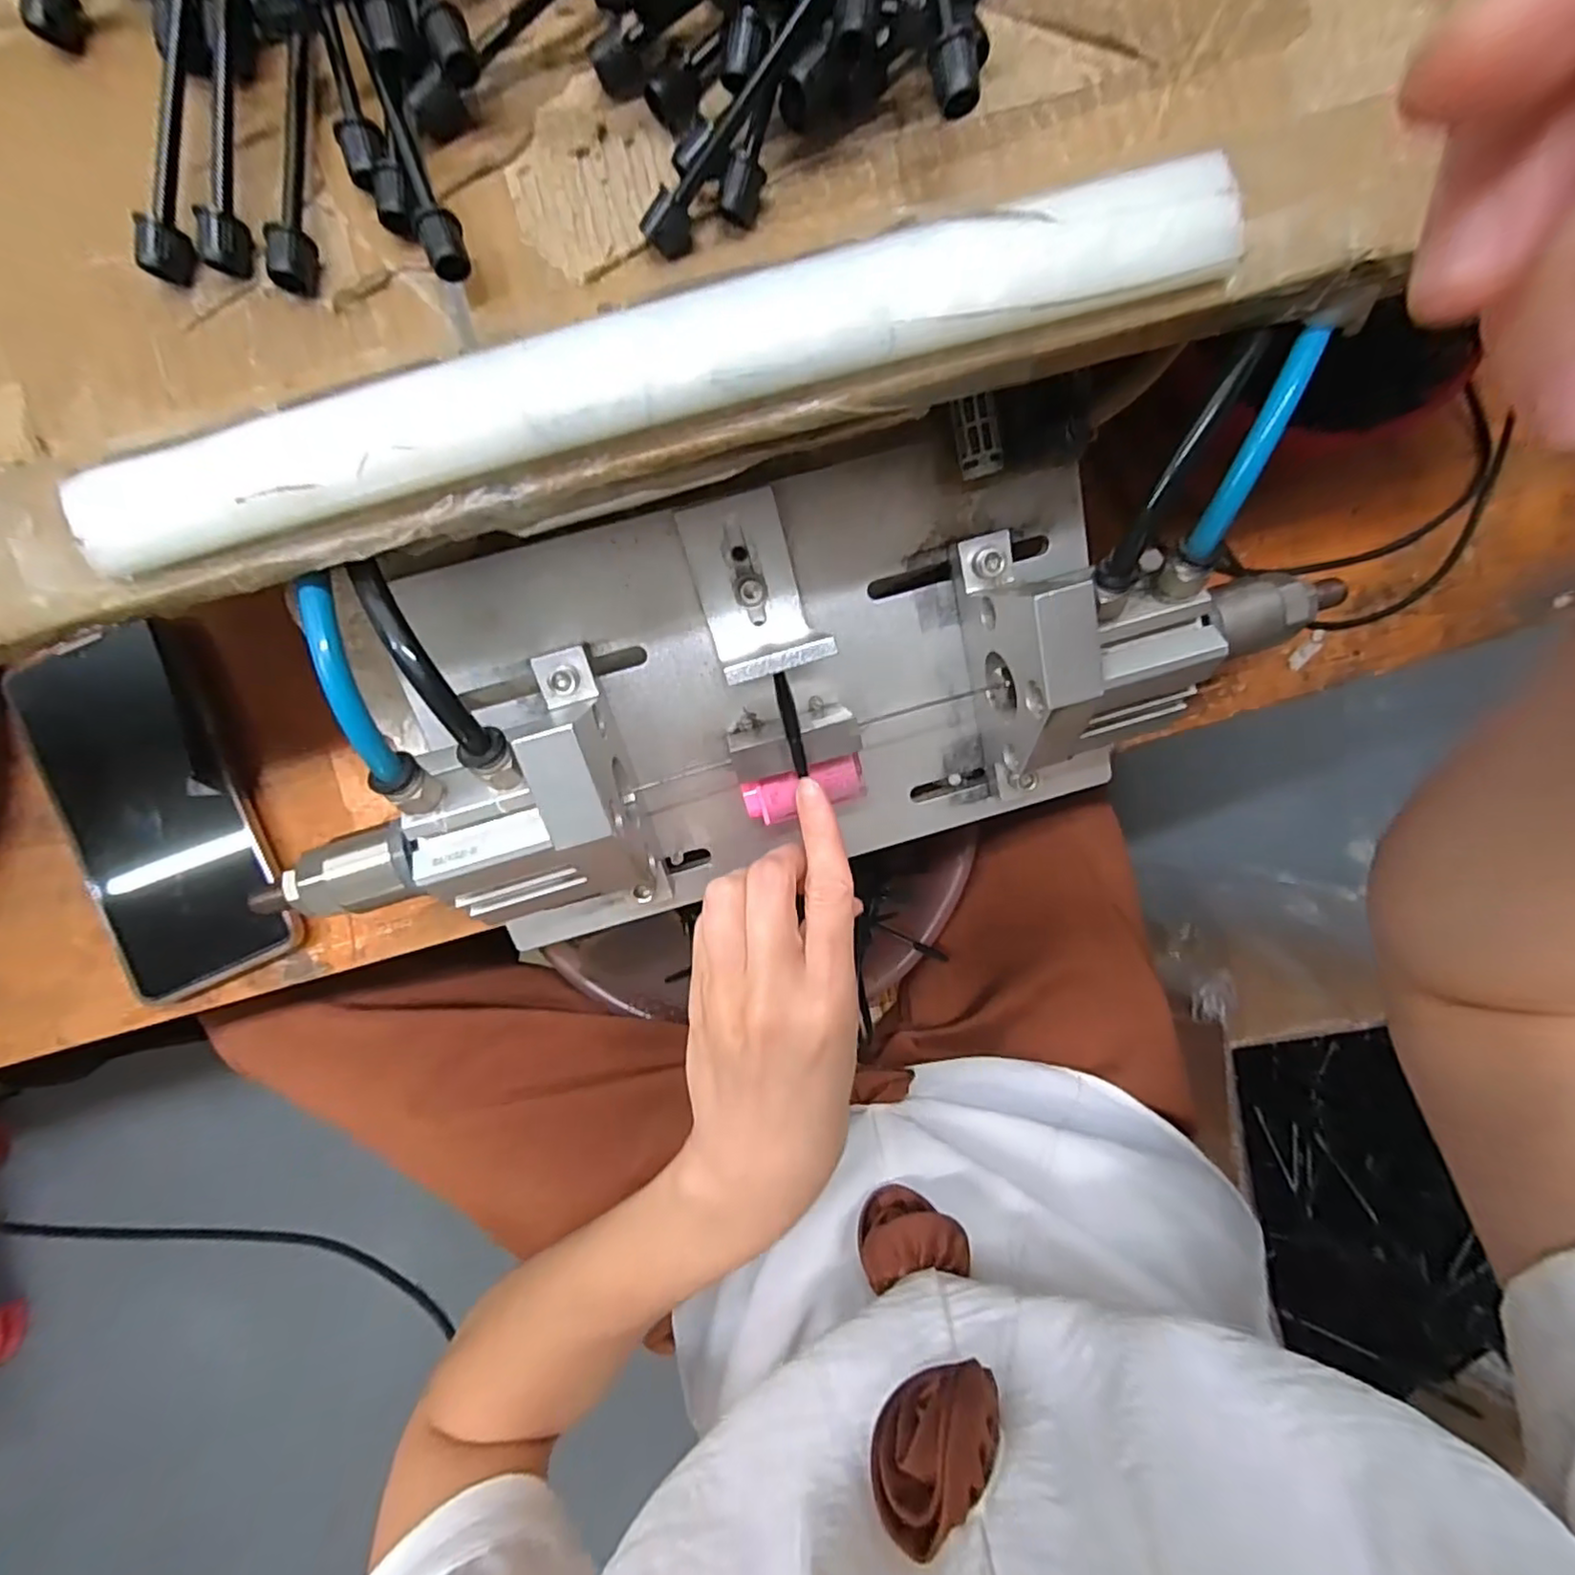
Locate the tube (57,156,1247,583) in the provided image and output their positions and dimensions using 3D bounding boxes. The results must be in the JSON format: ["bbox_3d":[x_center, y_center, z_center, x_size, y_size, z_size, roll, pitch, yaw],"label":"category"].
[{"bbox_3d":[-0.035,-0.101,0.161,0.281,0.023,0.027,-14,87,-2],"label":"tube"}]

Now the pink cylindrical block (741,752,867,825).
[{"bbox_3d":[0.007,0.001,0.260,0.048,0.013,0.018,-14,87,-4],"label":"pink cylindrical block"}]

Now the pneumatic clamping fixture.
[{"bbox_3d":[0.022,-0.045,0.242,0.332,0.112,0.143,-14,87,-2],"label":"pneumatic clamping fixture"}]

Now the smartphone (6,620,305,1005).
[{"bbox_3d":[-0.289,0.011,0.301,0.075,0.013,0.164,-26,87,-2],"label":"smartphone"}]

